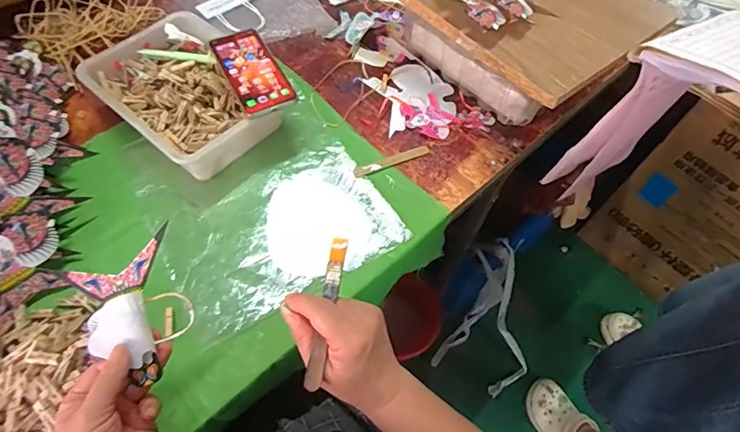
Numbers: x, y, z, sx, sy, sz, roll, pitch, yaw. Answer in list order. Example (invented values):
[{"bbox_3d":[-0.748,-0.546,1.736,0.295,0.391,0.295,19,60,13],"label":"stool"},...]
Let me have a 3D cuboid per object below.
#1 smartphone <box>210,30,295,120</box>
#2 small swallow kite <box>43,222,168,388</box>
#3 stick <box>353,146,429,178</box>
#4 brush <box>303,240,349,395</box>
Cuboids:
[{"bbox_3d":[-0.164,-0.204,0.633,0.077,0.013,0.151,-23,63,-16],"label":"smartphone"},{"bbox_3d":[-0.213,0.088,0.397,0.104,0.020,0.121,-20,81,3],"label":"small swallow kite"},{"bbox_3d":[0.032,-0.081,0.661,0.119,0.004,0.018,-21,60,-16],"label":"stick"},{"bbox_3d":[-0.037,0.081,0.387,0.014,0.005,0.128,10,74,3],"label":"brush"}]

